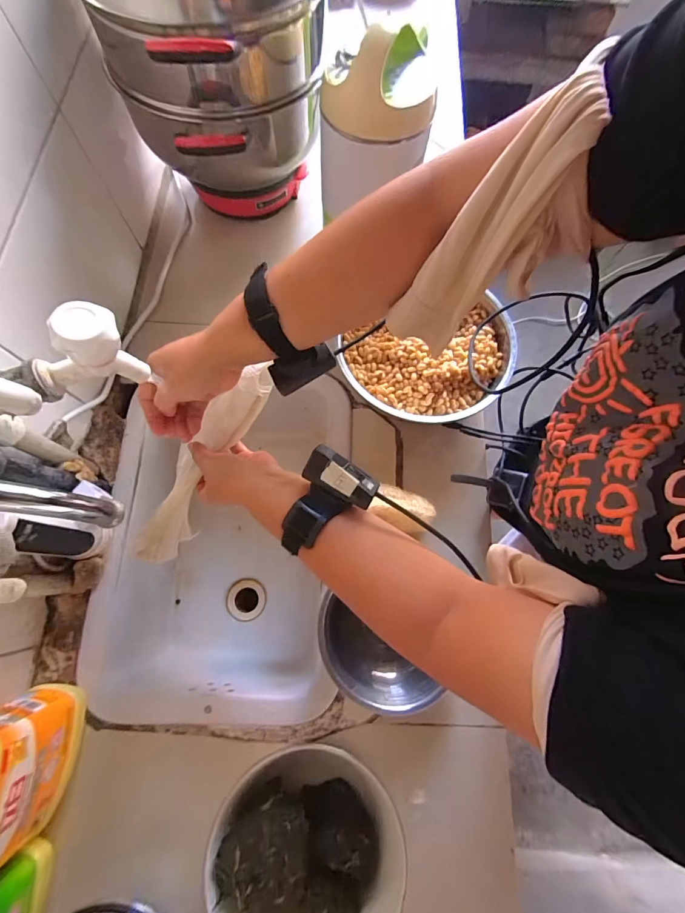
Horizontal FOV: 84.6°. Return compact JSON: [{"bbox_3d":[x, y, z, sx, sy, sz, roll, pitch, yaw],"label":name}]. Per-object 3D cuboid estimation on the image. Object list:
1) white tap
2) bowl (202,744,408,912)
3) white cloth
[{"bbox_3d":[-0.199,-0.077,0.289,0.074,0.071,0.033,-20,75,-8],"label":"white tap"},{"bbox_3d":[-0.037,0.418,0.398,0.191,0.095,0.173,-1,73,-2],"label":"bowl"},{"bbox_3d":[-0.170,0.005,0.444,0.069,0.043,0.263,34,100,8],"label":"white cloth"}]

